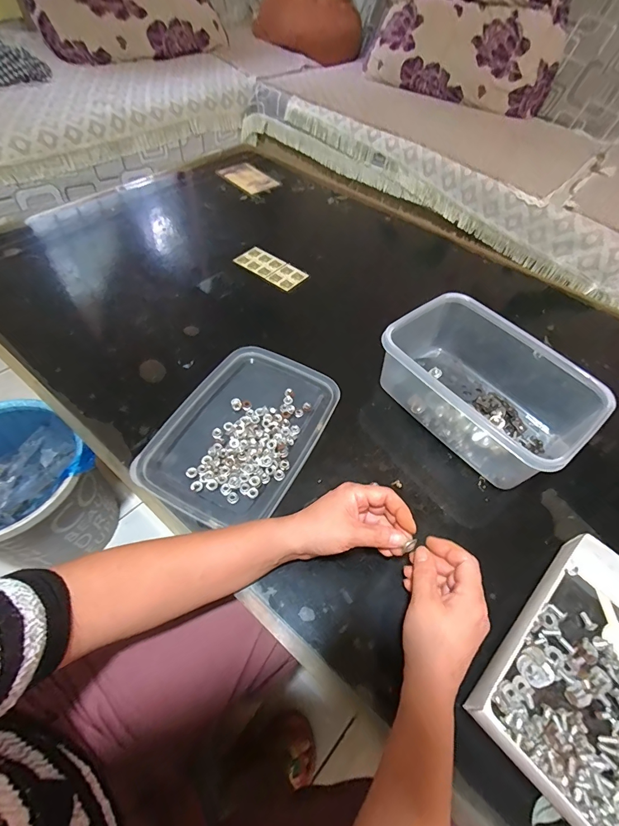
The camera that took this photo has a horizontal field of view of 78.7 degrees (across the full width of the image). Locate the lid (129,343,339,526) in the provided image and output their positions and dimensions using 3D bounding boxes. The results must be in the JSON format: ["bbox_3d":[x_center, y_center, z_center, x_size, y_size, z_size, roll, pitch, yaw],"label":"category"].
[{"bbox_3d":[-0.077,0.017,0.464,0.166,0.009,0.243,25,56,12],"label":"lid"}]

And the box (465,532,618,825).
[{"bbox_3d":[0.257,0.227,0.334,0.223,0.040,0.142,-37,66,-27],"label":"box"}]

